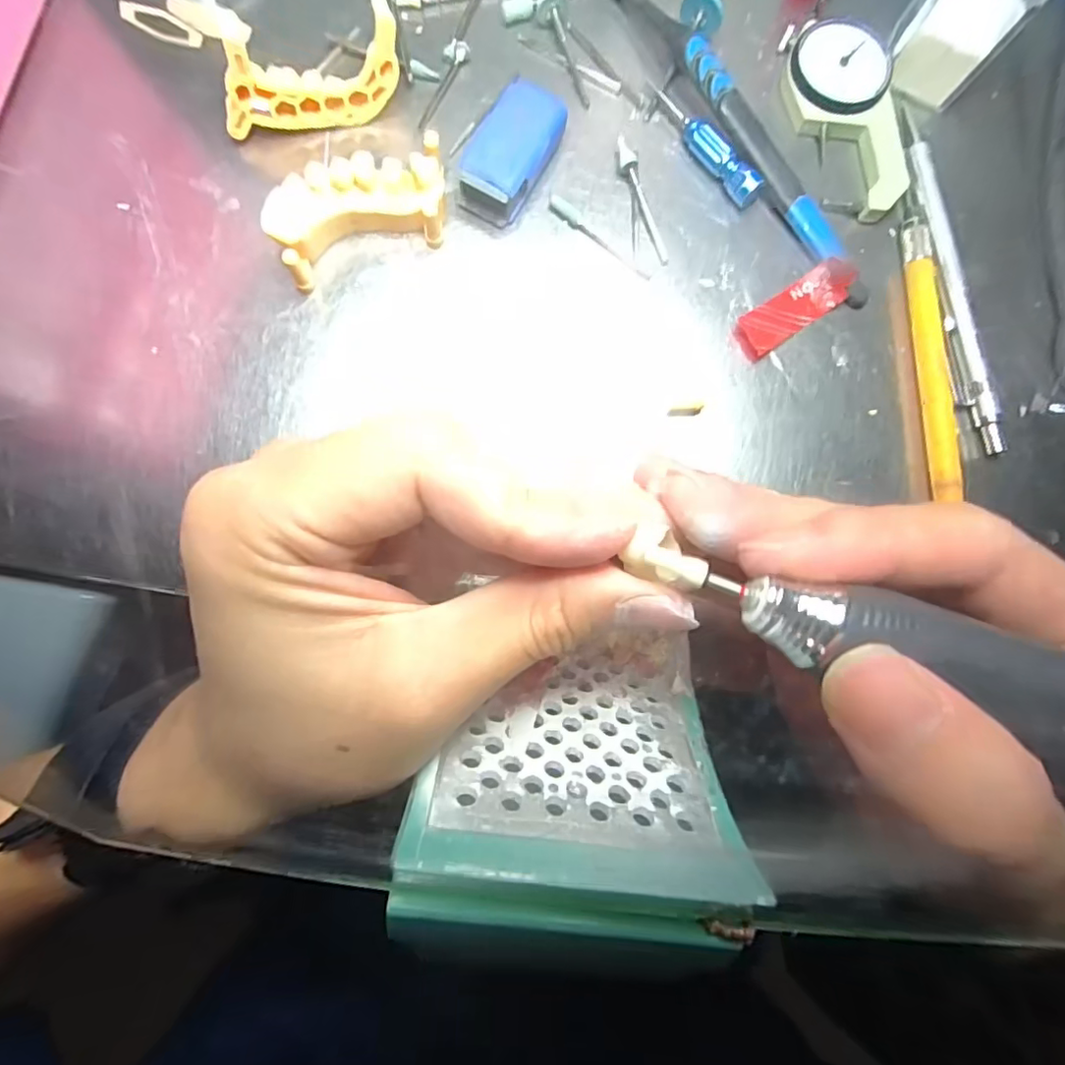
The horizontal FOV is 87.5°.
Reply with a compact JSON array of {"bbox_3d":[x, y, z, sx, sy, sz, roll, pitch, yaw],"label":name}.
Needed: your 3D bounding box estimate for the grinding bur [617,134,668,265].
[{"bbox_3d":[0.041,-0.122,0.204,0.006,0.006,0.048,-22,85,-6],"label":"grinding bur"}]

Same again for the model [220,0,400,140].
[{"bbox_3d":[-0.075,-0.155,0.188,0.061,0.032,0.015,-13,84,-5],"label":"model"}]

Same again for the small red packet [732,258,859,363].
[{"bbox_3d":[0.094,-0.081,0.201,0.048,0.008,0.016,-35,86,-7],"label":"small red packet"}]

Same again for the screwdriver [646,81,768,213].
[{"bbox_3d":[0.063,-0.147,0.207,0.010,0.010,0.060,-37,87,-7],"label":"screwdriver"}]

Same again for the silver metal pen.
[{"bbox_3d":[0.155,-0.094,0.205,0.009,0.005,0.131,-6,83,-5],"label":"silver metal pen"}]

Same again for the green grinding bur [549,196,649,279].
[{"bbox_3d":[0.025,-0.108,0.202,0.045,0.004,0.005,37,82,1],"label":"green grinding bur"}]

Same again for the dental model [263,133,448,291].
[{"bbox_3d":[-0.058,-0.109,0.189,0.060,0.020,0.029,-22,85,-6],"label":"dental model"}]

